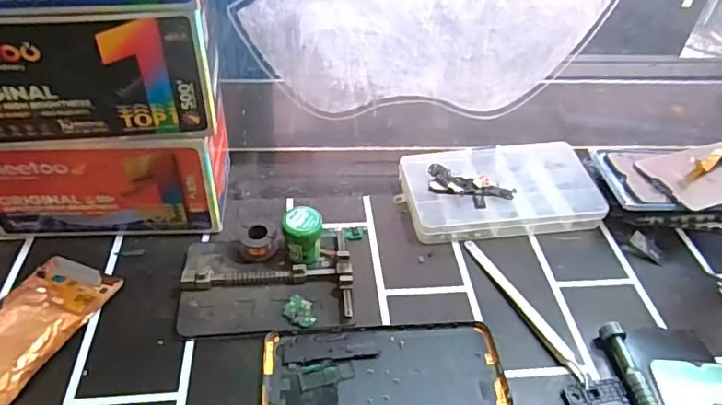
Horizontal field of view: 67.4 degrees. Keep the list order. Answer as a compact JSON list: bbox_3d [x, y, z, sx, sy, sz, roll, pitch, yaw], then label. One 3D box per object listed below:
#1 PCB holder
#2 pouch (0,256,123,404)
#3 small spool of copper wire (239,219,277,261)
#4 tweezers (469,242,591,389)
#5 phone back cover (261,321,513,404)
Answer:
[{"bbox_3d":[-0.072,0.059,0.415,0.125,0.020,0.086,-1,44,-5],"label":"PCB holder"},{"bbox_3d":[-0.242,0.095,0.371,0.068,0.012,0.148,19,46,14],"label":"pouch"},{"bbox_3d":[-0.083,0.032,0.434,0.028,0.027,0.024,-6,45,-11],"label":"small spool of copper wire"},{"bbox_3d":[0.124,0.079,0.419,0.012,0.007,0.146,-16,48,-21],"label":"tweezers"},{"bbox_3d":[0.016,0.117,0.369,0.161,0.005,0.074,-1,44,-6],"label":"phone back cover"}]

